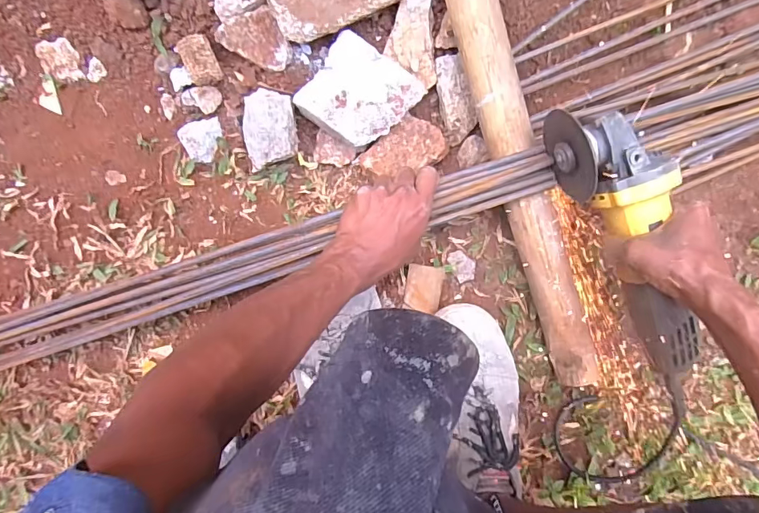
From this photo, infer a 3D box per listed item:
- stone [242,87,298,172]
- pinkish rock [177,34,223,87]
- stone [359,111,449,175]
[{"bbox_3d":[-0.118,-0.138,0.487,0.056,0.032,0.086,-1,101,-2],"label":"stone"},{"bbox_3d":[-0.193,-0.211,0.481,0.033,0.023,0.051,-20,95,1],"label":"pinkish rock"},{"bbox_3d":[0.031,-0.117,0.508,0.087,0.028,0.059,-43,94,3],"label":"stone"}]

